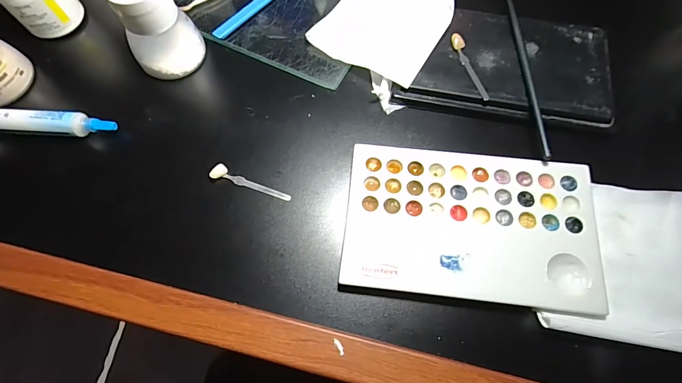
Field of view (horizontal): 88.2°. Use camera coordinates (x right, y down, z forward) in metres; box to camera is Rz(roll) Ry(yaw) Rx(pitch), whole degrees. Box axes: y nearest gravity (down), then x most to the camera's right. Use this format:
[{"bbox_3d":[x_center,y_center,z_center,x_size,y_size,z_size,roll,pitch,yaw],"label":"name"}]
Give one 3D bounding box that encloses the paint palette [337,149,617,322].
[{"bbox_3d":[0.079,0.018,0.216,0.149,0.006,0.093,7,70,2],"label":"paint palette"}]

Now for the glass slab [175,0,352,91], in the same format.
[{"bbox_3d":[-0.070,-0.159,0.292,0.194,0.010,0.101,25,72,9],"label":"glass slab"}]

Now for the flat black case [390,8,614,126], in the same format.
[{"bbox_3d":[0.119,-0.097,0.258,0.147,0.011,0.087,8,70,3],"label":"flat black case"}]

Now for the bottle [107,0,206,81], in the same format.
[{"bbox_3d":[-0.128,-0.115,0.244,0.047,0.062,0.041,-33,73,-12],"label":"bottle"}]

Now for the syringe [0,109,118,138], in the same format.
[{"bbox_3d":[-0.233,-0.048,0.238,0.148,0.017,0.027,4,70,1],"label":"syringe"}]

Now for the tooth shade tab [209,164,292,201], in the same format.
[{"bbox_3d":[-0.060,-0.005,0.235,0.055,0.006,0.010,19,71,7],"label":"tooth shade tab"}]

